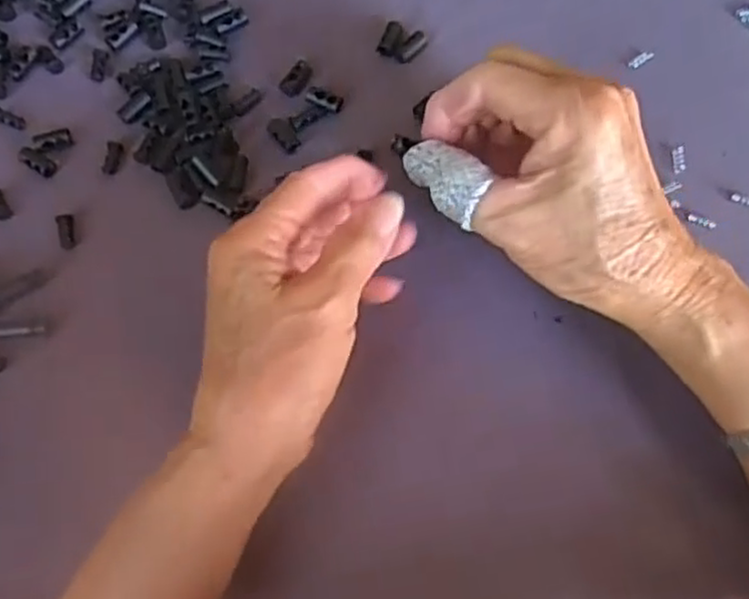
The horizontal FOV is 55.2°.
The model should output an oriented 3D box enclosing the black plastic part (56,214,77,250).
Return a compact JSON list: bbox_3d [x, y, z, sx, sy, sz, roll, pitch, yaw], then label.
[{"bbox_3d":[-0.152,-0.034,0.352,0.008,0.004,0.020,-17,74,-5],"label":"black plastic part"}]

